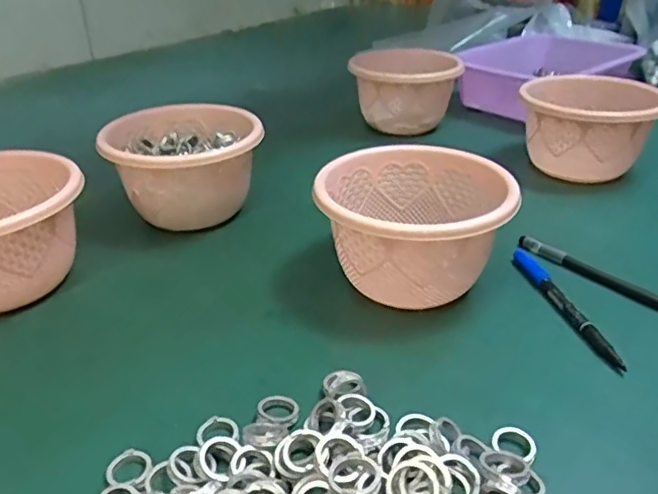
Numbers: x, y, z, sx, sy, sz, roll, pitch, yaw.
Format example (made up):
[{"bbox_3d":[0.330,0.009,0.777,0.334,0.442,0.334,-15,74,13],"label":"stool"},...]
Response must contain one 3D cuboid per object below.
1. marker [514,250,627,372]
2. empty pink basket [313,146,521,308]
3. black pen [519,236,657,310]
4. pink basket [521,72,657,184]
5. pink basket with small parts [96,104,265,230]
[{"bbox_3d":[0.178,0.041,0.431,0.013,0.010,0.144,-6,32,-11],"label":"marker"},{"bbox_3d":[0.066,-0.012,0.446,0.141,0.087,0.139,3,31,7],"label":"empty pink basket"},{"bbox_3d":[0.222,0.025,0.458,0.017,0.011,0.153,-21,37,-31],"label":"black pen"},{"bbox_3d":[0.291,-0.132,0.638,0.140,0.088,0.153,17,36,28],"label":"pink basket"},{"bbox_3d":[-0.137,-0.074,0.559,0.146,0.093,0.132,-10,32,-14],"label":"pink basket with small parts"}]

